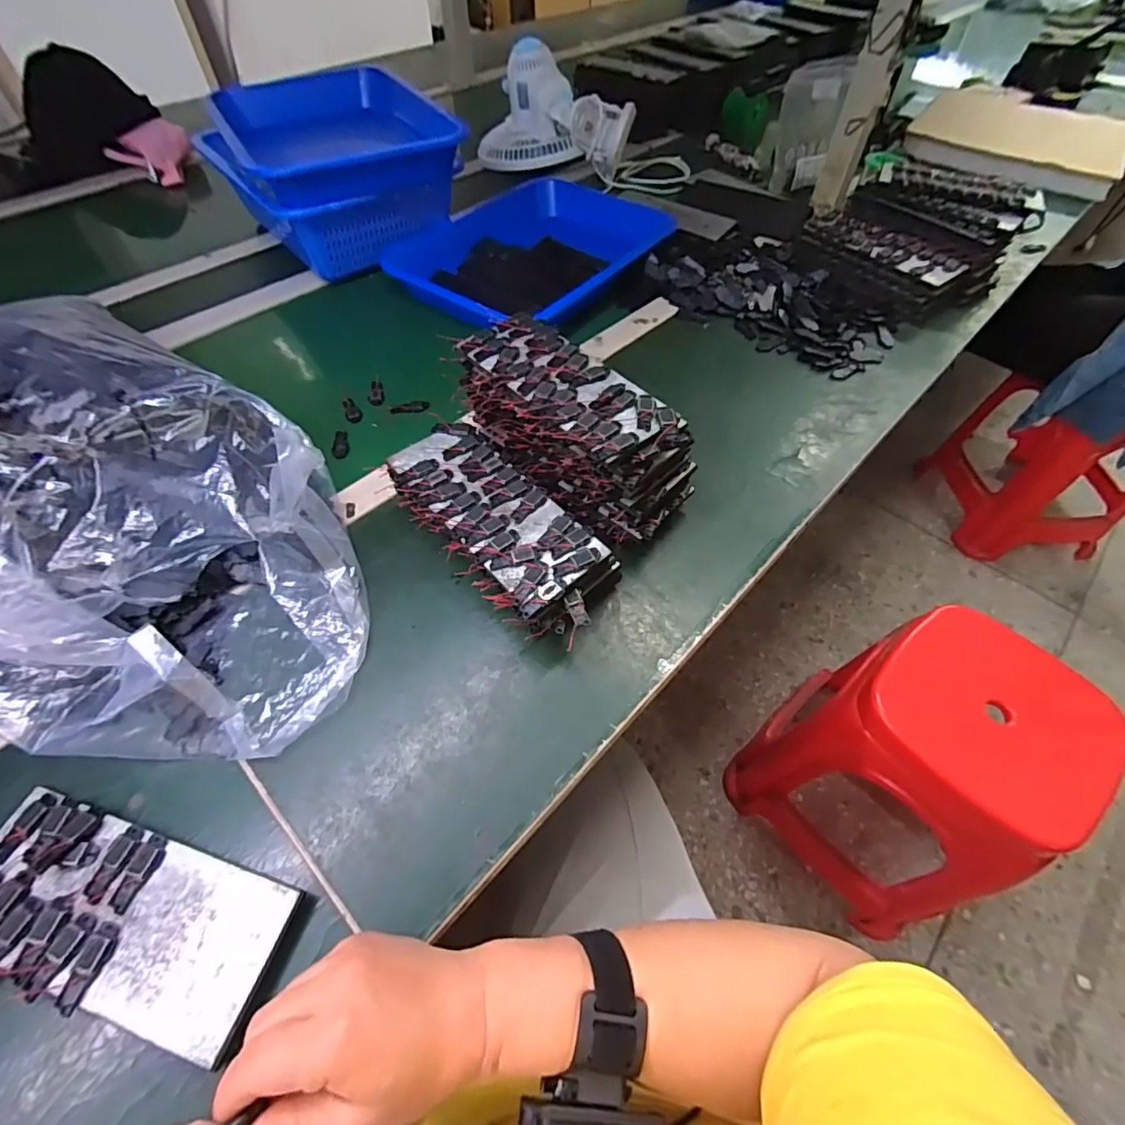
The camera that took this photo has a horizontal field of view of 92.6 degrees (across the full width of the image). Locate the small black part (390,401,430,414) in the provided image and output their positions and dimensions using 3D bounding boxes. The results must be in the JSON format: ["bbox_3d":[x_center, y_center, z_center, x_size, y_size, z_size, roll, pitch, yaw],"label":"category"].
[{"bbox_3d":[-0.163,-0.166,0.573,0.040,0.011,0.011,-11,55,-6],"label":"small black part"}]

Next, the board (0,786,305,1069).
[{"bbox_3d":[-0.255,0.200,0.304,0.196,0.014,0.083,14,56,9],"label":"board"}]

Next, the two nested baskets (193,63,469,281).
[{"bbox_3d":[-0.310,-0.542,0.744,0.278,0.129,0.345,-30,61,-20],"label":"two nested baskets"}]

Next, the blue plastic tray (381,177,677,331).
[{"bbox_3d":[-0.029,-0.445,0.750,0.285,0.052,0.358,27,59,17],"label":"blue plastic tray"}]

